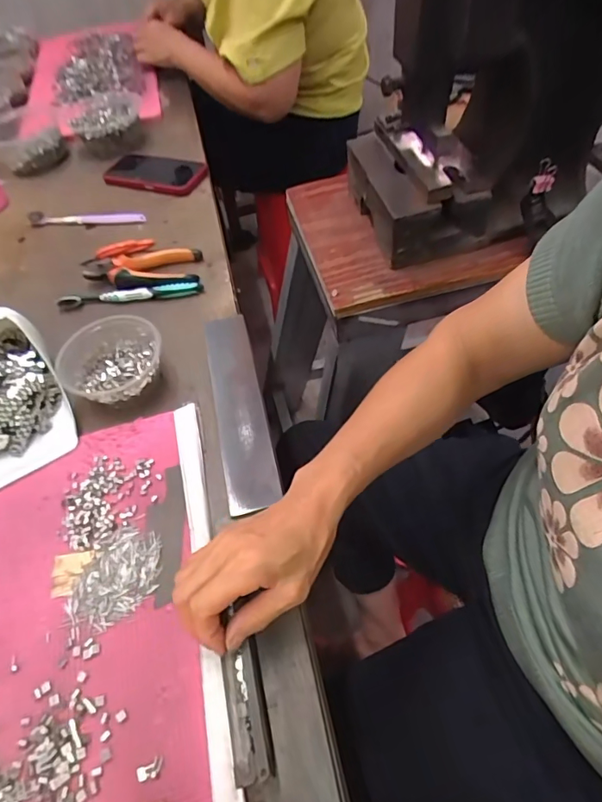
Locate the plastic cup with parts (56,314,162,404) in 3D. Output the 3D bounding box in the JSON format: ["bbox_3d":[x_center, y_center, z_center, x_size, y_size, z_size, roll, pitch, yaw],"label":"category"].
[{"bbox_3d":[-0.198,-0.040,0.516,0.107,0.046,0.101,-4,54,5],"label":"plastic cup with parts"}]

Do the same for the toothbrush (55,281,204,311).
[{"bbox_3d":[-0.218,-0.135,0.611,0.184,0.015,0.012,-6,54,4],"label":"toothbrush"}]

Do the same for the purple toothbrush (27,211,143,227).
[{"bbox_3d":[-0.326,-0.278,0.731,0.183,0.014,0.011,0,54,8],"label":"purple toothbrush"}]

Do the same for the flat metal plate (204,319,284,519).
[{"bbox_3d":[-0.065,-0.002,0.499,0.048,0.011,0.236,-14,54,-2],"label":"flat metal plate"}]

